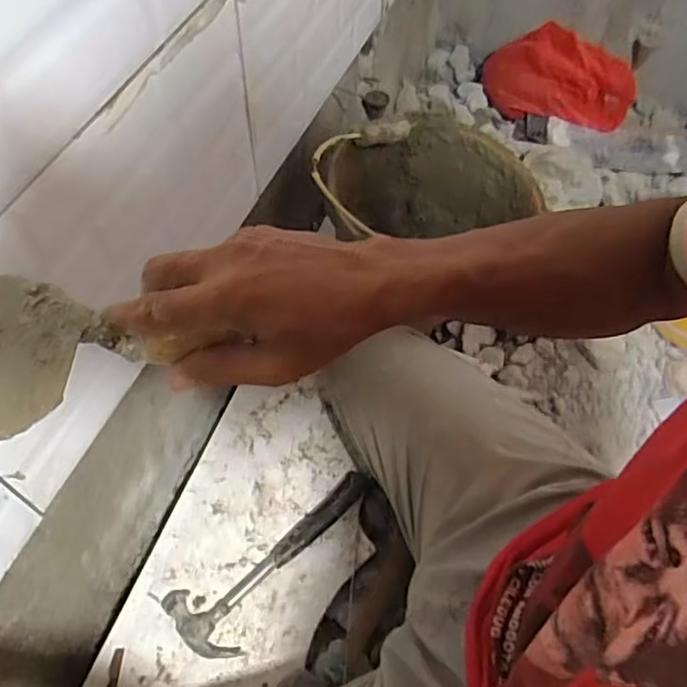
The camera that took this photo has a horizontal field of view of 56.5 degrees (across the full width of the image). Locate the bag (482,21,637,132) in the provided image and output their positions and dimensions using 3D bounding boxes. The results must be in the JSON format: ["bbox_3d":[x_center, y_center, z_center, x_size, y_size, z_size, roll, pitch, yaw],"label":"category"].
[{"bbox_3d":[0.406,-0.508,1.213,0.282,0.149,0.086,27,60,16],"label":"bag"}]

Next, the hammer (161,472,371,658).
[{"bbox_3d":[-0.065,0.252,0.737,0.269,0.027,0.089,-30,62,-20],"label":"hammer"}]

